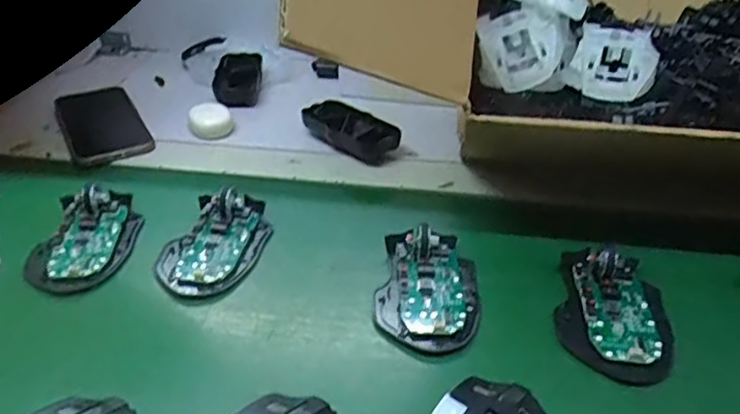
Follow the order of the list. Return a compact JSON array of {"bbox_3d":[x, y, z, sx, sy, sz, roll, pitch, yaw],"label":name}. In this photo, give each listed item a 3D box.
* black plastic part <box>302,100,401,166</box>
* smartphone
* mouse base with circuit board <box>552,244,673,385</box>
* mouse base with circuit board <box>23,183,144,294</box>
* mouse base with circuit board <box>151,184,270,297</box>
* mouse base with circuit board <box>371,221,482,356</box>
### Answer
[{"bbox_3d":[-0.019,-0.077,0.611,0.055,0.032,0.114,-30,46,-34],"label":"black plastic part"},{"bbox_3d":[-0.289,-0.091,0.638,0.078,0.011,0.159,-19,41,-24],"label":"smartphone"},{"bbox_3d":[0.168,0.067,0.404,0.072,0.024,0.106,12,38,16],"label":"mouse base with circuit board"},{"bbox_3d":[-0.225,0.017,0.466,0.071,0.023,0.114,1,36,1],"label":"mouse base with circuit board"},{"bbox_3d":[-0.122,0.023,0.466,0.069,0.024,0.118,9,37,12],"label":"mouse base with circuit board"},{"bbox_3d":[0.043,0.053,0.423,0.071,0.027,0.107,5,37,7],"label":"mouse base with circuit board"}]

